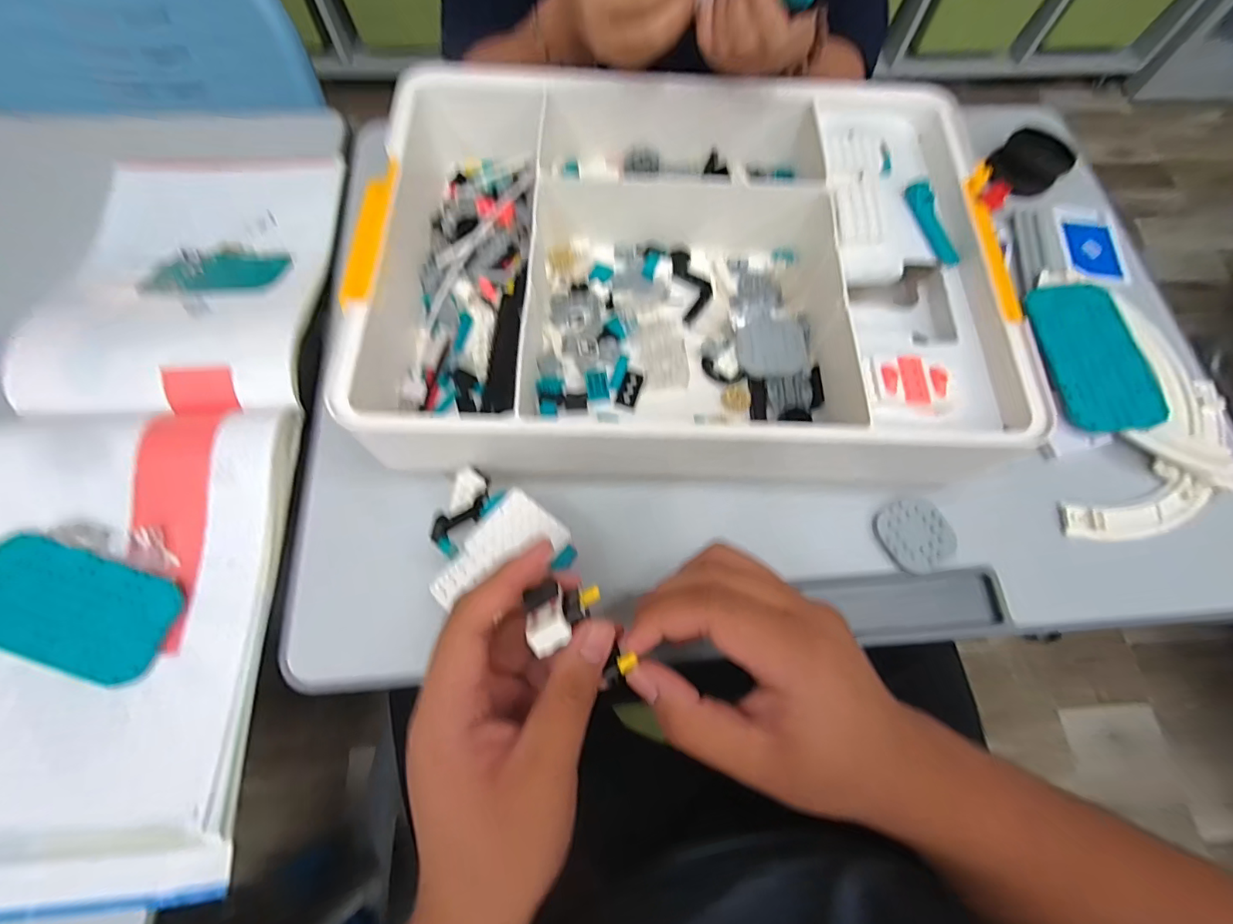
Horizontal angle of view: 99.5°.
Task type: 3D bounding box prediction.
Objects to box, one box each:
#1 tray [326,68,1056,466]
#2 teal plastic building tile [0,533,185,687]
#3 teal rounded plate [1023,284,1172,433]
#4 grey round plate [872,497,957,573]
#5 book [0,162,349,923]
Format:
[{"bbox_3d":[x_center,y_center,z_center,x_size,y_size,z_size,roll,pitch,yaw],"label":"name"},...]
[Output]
[{"bbox_3d":[0.046,-0.143,0.382,0.423,0.075,0.297,1,69,-1],"label":"tray"},{"bbox_3d":[-0.327,0.087,0.312,0.120,0.007,0.062,17,69,5],"label":"teal plastic building tile"},{"bbox_3d":[0.364,-0.083,0.396,0.078,0.009,0.123,-5,71,-3],"label":"teal rounded plate"},{"bbox_3d":[0.205,0.049,0.358,0.046,0.005,0.048,0,69,-1],"label":"grey round plate"},{"bbox_3d":[-0.319,-0.011,0.358,0.191,0.034,0.523,-2,71,-2],"label":"book"}]

